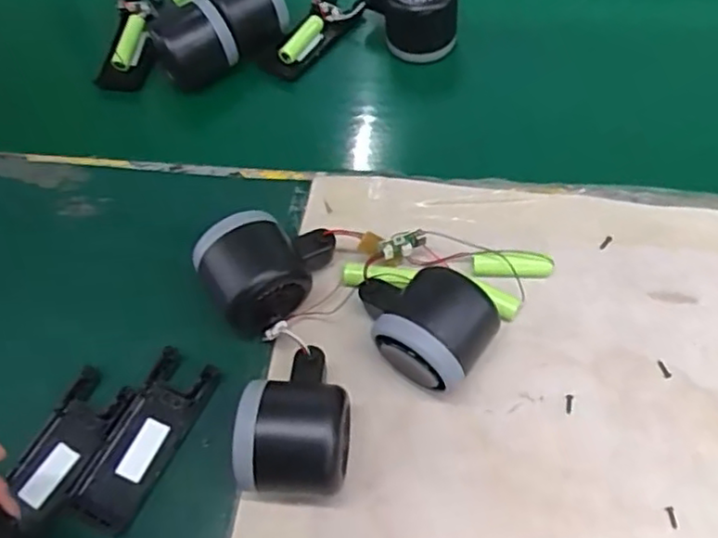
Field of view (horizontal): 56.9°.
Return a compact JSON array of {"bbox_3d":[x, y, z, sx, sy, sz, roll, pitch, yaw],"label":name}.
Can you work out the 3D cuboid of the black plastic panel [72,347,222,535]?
[{"bbox_3d":[-0.124,0.097,0.386,0.040,0.009,0.101,22,65,17],"label":"black plastic panel"}]

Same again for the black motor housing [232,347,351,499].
[{"bbox_3d":[-0.034,0.081,0.361,0.062,0.043,0.080,3,60,6],"label":"black motor housing"}]

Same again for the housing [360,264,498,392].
[{"bbox_3d":[0.034,0.030,0.385,0.082,0.054,0.061,31,66,20],"label":"housing"}]

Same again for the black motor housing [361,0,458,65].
[{"bbox_3d":[0.041,-0.209,0.538,0.077,0.054,0.053,1,60,4],"label":"black motor housing"}]

